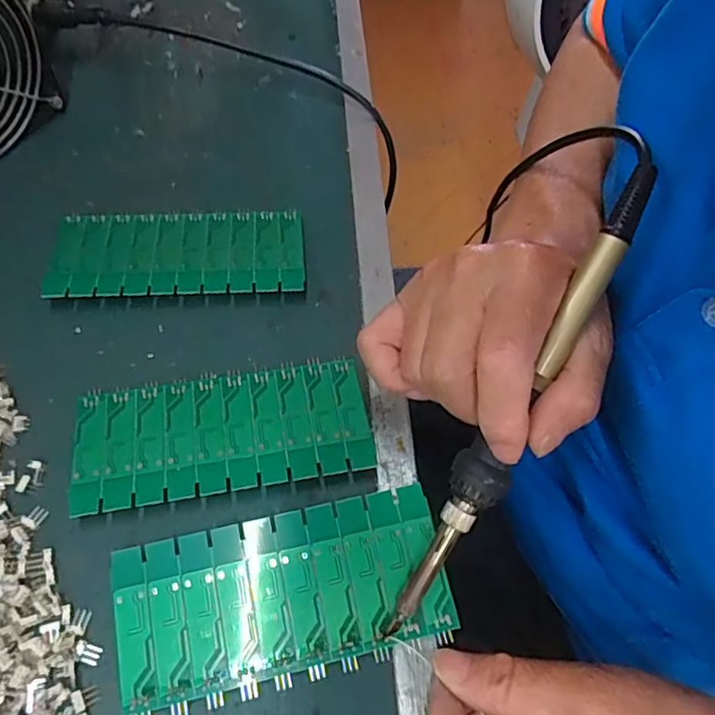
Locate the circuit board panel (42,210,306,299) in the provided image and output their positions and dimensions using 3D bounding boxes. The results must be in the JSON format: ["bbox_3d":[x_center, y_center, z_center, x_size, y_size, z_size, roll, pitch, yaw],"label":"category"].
[{"bbox_3d":[-0.100,-0.060,0.336,0.137,0.010,0.061,-4,61,-7],"label":"circuit board panel"}]

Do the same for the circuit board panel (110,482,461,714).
[{"bbox_3d":[-0.031,0.100,0.253,0.137,0.013,0.061,-12,59,-9],"label":"circuit board panel"}]

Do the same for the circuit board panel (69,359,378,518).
[{"bbox_3d":[-0.064,0.035,0.285,0.138,0.004,0.062,-8,62,-9],"label":"circuit board panel"}]

